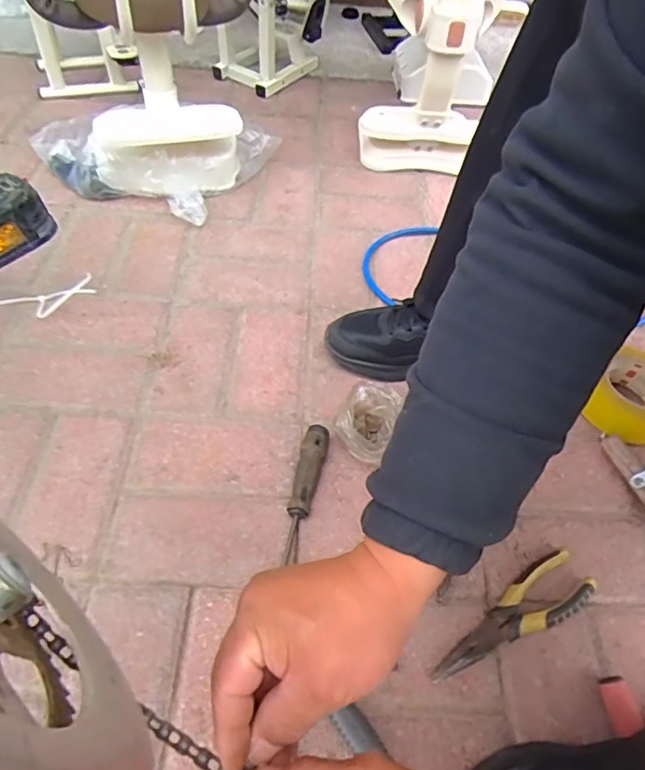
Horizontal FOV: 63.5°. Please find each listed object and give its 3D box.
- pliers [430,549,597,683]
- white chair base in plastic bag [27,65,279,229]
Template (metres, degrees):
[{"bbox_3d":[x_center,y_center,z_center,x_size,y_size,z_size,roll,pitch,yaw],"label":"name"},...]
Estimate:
[{"bbox_3d":[0.185,0.230,0.522,0.193,0.018,0.055,-19,56,-20],"label":"pliers"},{"bbox_3d":[-0.294,-0.404,0.890,0.411,0.171,0.211,1,53,-4],"label":"white chair base in plastic bag"}]

